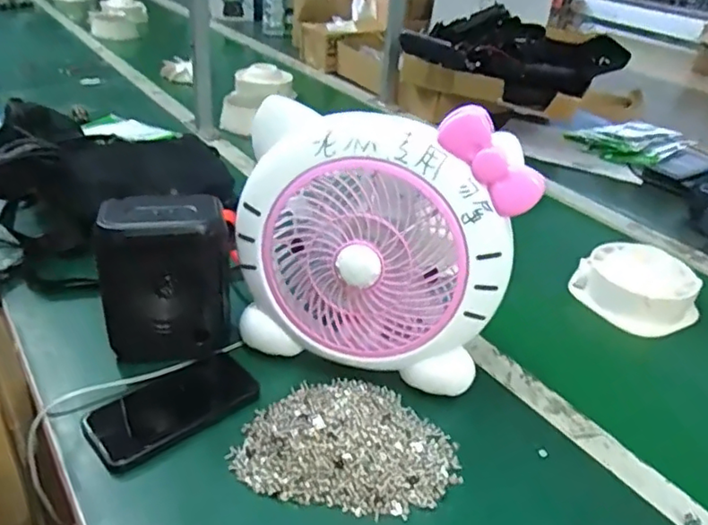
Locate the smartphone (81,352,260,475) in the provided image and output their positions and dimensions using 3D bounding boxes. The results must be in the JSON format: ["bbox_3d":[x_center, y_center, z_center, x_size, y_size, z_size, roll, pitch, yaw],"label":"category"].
[{"bbox_3d":[-0.162,0.127,0.550,0.076,0.016,0.153,30,38,34],"label":"smartphone"}]

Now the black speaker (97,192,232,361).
[{"bbox_3d":[-0.179,0.016,0.578,0.112,0.149,0.066,-6,33,-19],"label":"black speaker"}]

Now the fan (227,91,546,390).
[{"bbox_3d":[0.022,-0.017,0.565,0.263,0.258,0.084,11,18,8],"label":"fan"}]

